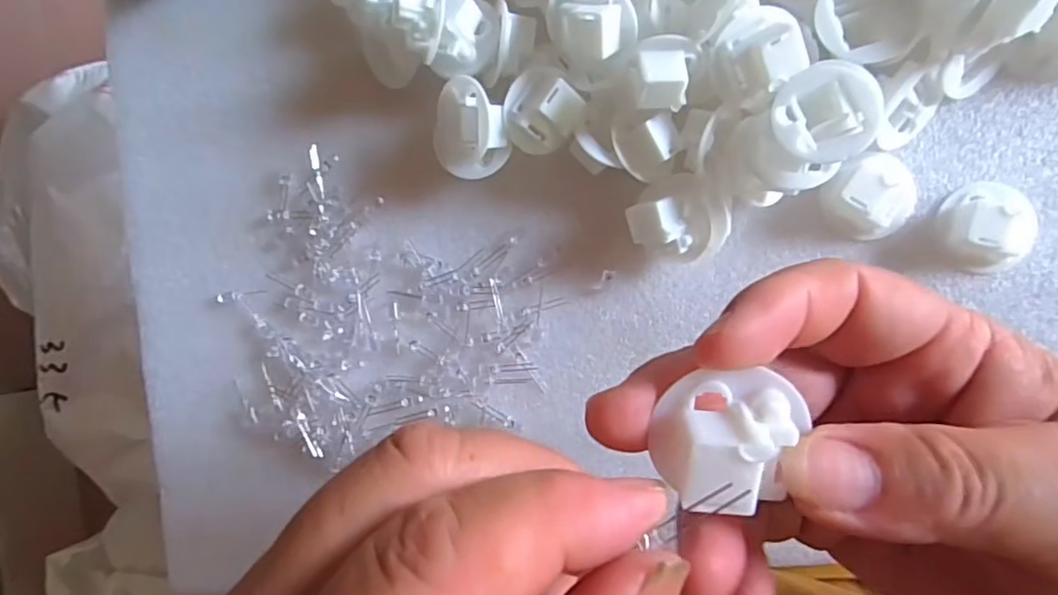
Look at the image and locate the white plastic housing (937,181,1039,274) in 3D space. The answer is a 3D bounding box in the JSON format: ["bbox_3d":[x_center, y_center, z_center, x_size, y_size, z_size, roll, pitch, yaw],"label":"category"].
[{"bbox_3d":[0.171,-0.027,0.221,0.031,0.016,0.032,0,91,10],"label":"white plastic housing"}]

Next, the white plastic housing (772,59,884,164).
[{"bbox_3d":[0.100,-0.062,0.206,0.034,0.011,0.033,0,91,10],"label":"white plastic housing"}]

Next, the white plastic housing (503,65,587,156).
[{"bbox_3d":[0.004,-0.072,0.234,0.029,0.014,0.029,0,91,10],"label":"white plastic housing"}]

